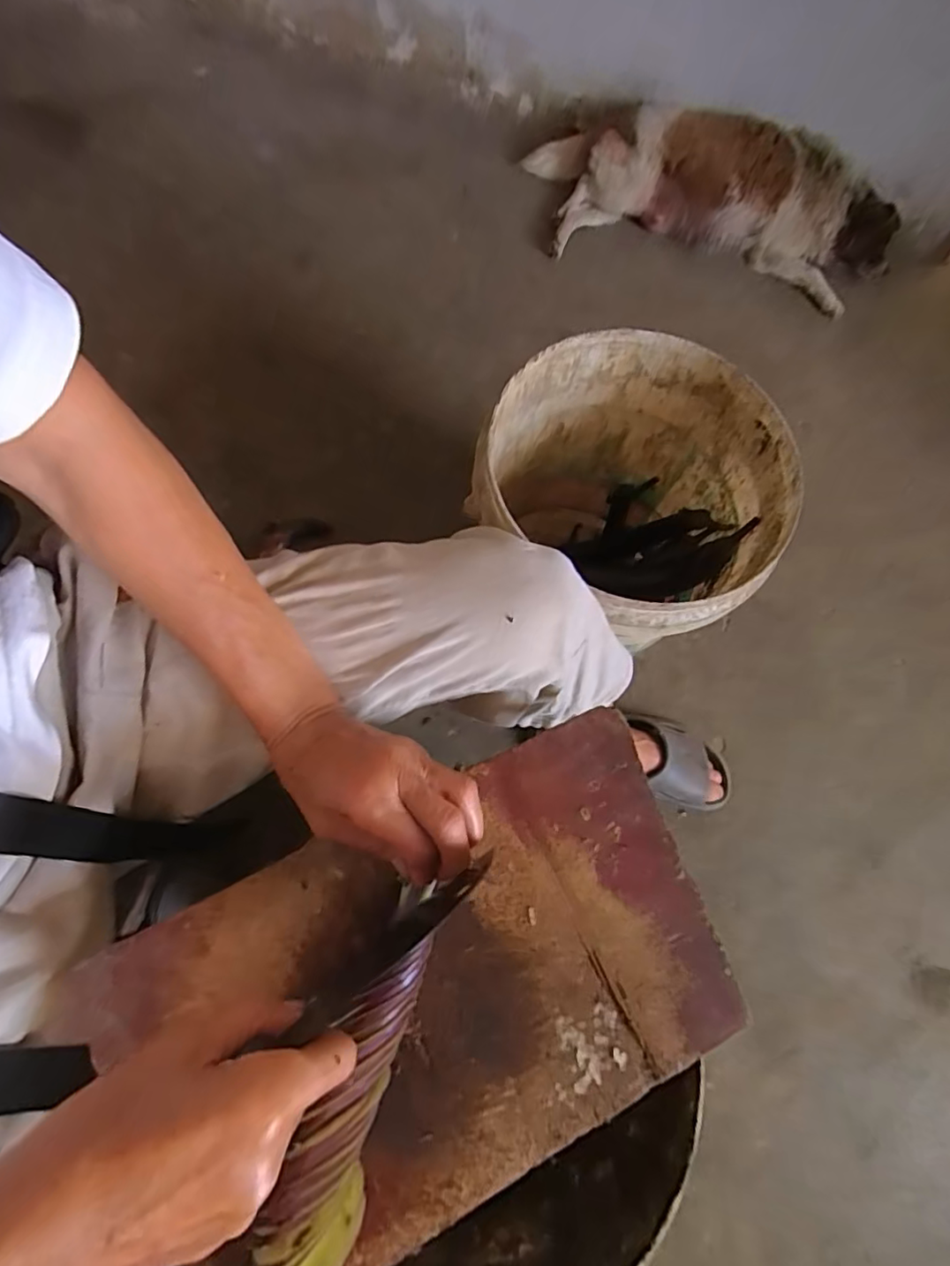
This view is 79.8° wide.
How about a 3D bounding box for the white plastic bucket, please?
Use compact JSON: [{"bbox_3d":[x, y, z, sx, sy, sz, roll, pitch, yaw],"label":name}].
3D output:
[{"bbox_3d":[0.148,-0.111,0.639,0.276,0.301,0.263,1,72,-4],"label":"white plastic bucket"}]

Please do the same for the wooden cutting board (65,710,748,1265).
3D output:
[{"bbox_3d":[-0.026,0.215,0.339,0.354,0.008,0.209,-23,73,-11],"label":"wooden cutting board"}]

